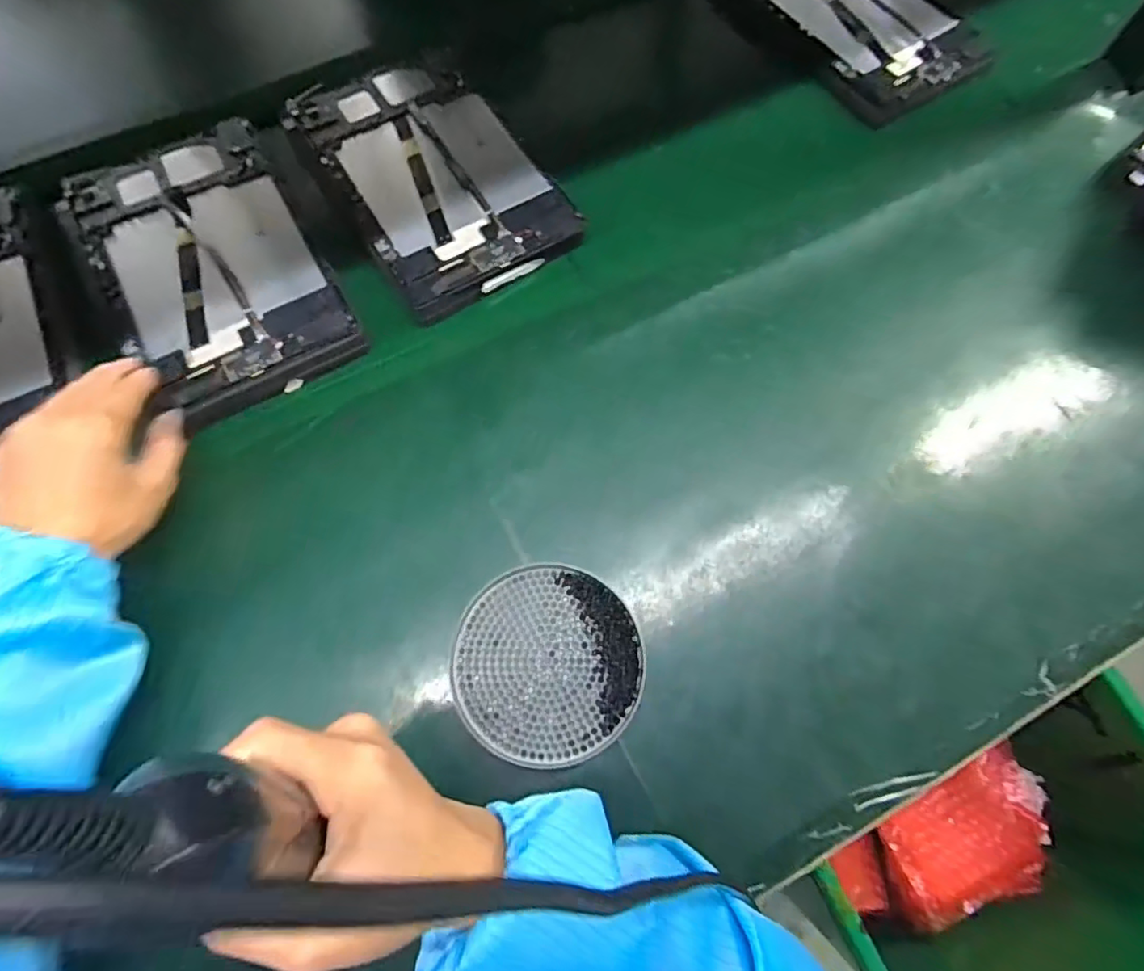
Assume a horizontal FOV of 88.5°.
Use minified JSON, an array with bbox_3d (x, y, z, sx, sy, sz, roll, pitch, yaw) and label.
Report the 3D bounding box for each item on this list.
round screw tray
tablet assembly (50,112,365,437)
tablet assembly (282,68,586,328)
[{"bbox_3d":[-0.014,0.106,0.356,0.109,0.016,0.114,0,72,0],"label":"round screw tray"},{"bbox_3d":[-0.270,-0.162,0.436,0.149,0.020,0.247,-30,73,-11],"label":"tablet assembly"},{"bbox_3d":[-0.113,-0.250,0.478,0.148,0.028,0.234,-32,75,-10],"label":"tablet assembly"}]

